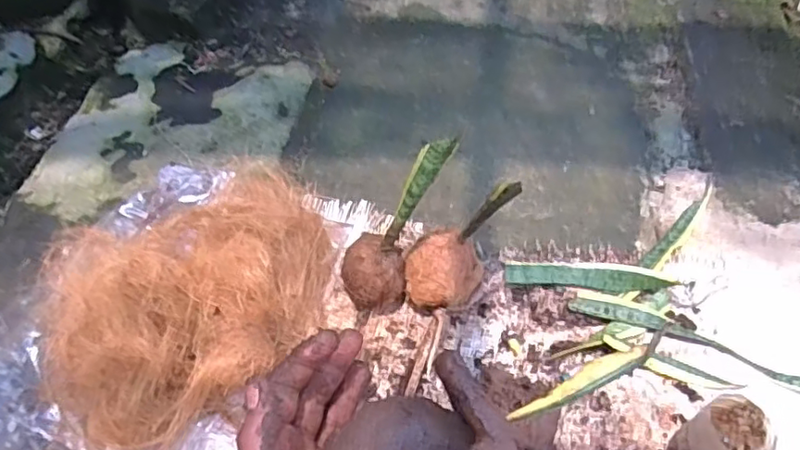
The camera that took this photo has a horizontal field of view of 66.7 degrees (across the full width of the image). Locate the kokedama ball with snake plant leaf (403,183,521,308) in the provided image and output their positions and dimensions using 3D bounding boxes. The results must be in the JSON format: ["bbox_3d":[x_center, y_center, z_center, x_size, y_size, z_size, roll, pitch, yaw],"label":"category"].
[{"bbox_3d":[0.086,0.013,0.722,0.093,0.196,0.087,-3,46,-42],"label":"kokedama ball with snake plant leaf"}]

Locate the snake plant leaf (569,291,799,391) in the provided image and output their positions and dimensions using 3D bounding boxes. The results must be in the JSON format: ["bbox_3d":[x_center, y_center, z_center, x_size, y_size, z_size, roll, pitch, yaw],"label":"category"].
[{"bbox_3d":[0.355,0.136,0.734,0.288,0.022,0.038,21,57,15],"label":"snake plant leaf"}]

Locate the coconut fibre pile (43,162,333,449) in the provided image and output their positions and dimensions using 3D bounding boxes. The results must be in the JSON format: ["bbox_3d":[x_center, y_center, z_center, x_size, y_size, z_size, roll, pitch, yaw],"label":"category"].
[{"bbox_3d":[-0.263,0.057,0.716,0.270,0.161,0.357,35,62,21],"label":"coconut fibre pile"}]

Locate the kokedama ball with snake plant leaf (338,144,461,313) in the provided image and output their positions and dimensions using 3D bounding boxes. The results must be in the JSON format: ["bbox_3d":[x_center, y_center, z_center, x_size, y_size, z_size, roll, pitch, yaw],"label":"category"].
[{"bbox_3d":[-0.003,-0.004,0.690,0.068,0.243,0.074,15,37,-11],"label":"kokedama ball with snake plant leaf"}]

